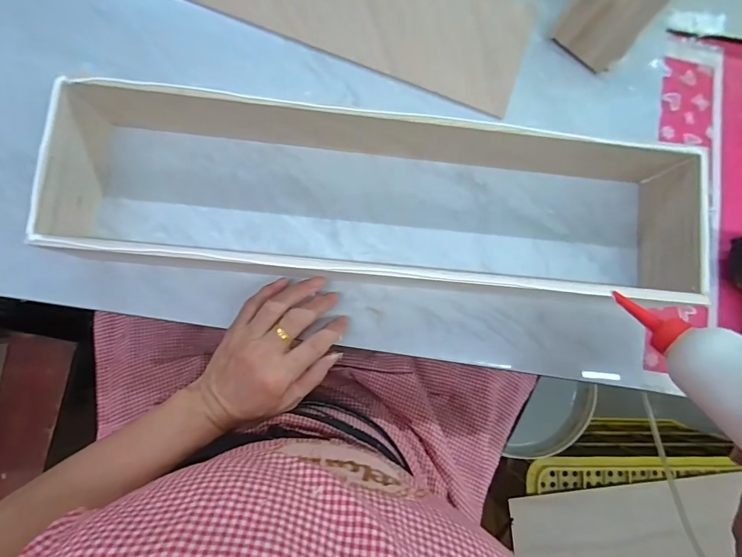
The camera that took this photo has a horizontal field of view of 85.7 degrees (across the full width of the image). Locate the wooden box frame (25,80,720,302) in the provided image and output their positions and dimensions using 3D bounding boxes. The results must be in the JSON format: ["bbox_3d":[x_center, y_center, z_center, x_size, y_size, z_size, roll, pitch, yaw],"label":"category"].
[{"bbox_3d":[0.016,-0.081,0.366,0.557,0.080,0.162,5,84,-5],"label":"wooden box frame"}]

